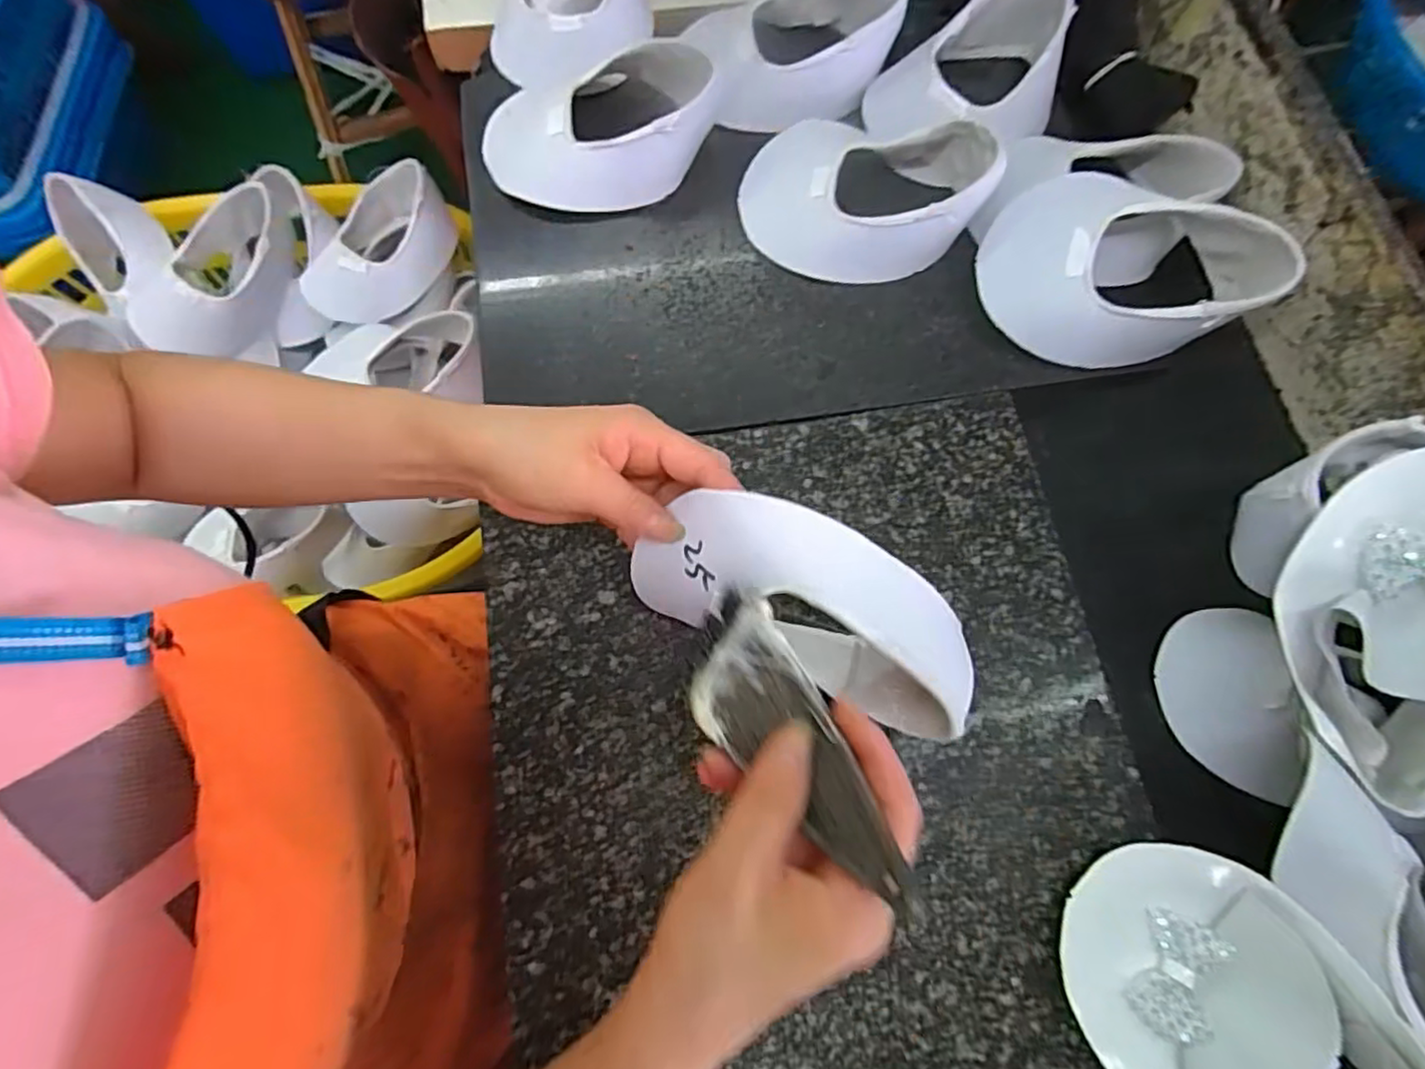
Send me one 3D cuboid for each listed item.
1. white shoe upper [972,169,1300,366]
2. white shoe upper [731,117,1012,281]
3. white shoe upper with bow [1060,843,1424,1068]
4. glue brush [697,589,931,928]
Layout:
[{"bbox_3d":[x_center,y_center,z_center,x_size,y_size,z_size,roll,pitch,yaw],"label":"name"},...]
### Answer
[{"bbox_3d":[0.264,-0.175,0.439,0.164,0.075,0.111,0,71,-2],"label":"white shoe upper"},{"bbox_3d":[0.102,-0.239,0.460,0.163,0.062,0.118,18,71,4],"label":"white shoe upper"},{"bbox_3d":[0.253,0.239,0.309,0.177,0.055,0.108,34,73,9],"label":"white shoe upper with bow"},{"bbox_3d":[0.028,0.080,0.250,0.045,0.026,0.134,-26,45,-10],"label":"glue brush"}]

